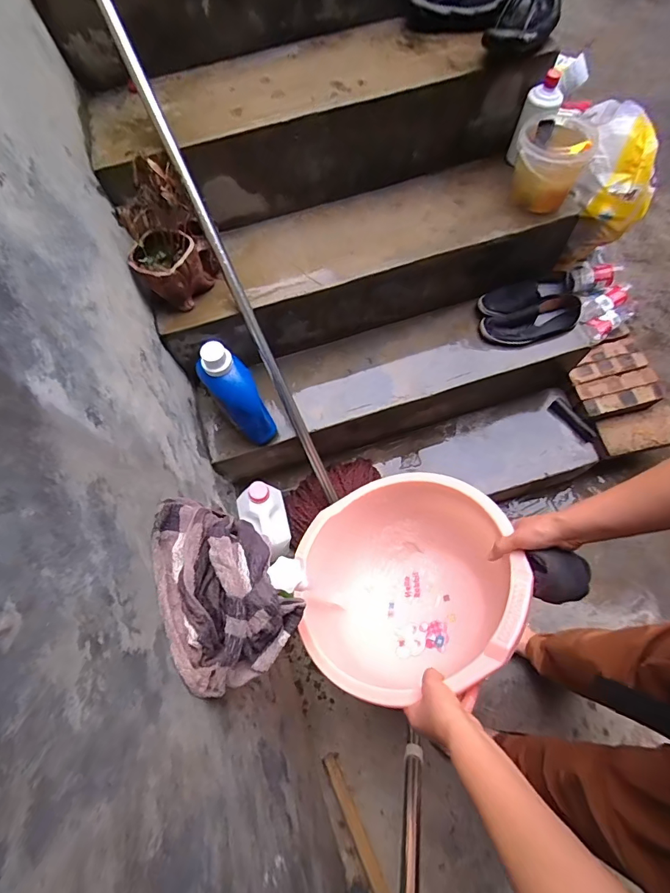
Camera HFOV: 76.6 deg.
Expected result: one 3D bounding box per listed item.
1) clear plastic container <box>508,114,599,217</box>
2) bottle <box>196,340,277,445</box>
[{"bbox_3d":[0.497,-0.659,0.992,0.160,0.137,0.182,29,71,12],"label":"clear plastic container"},{"bbox_3d":[-0.206,-0.105,0.934,0.090,0.288,0.066,-38,49,-13],"label":"bottle"}]

